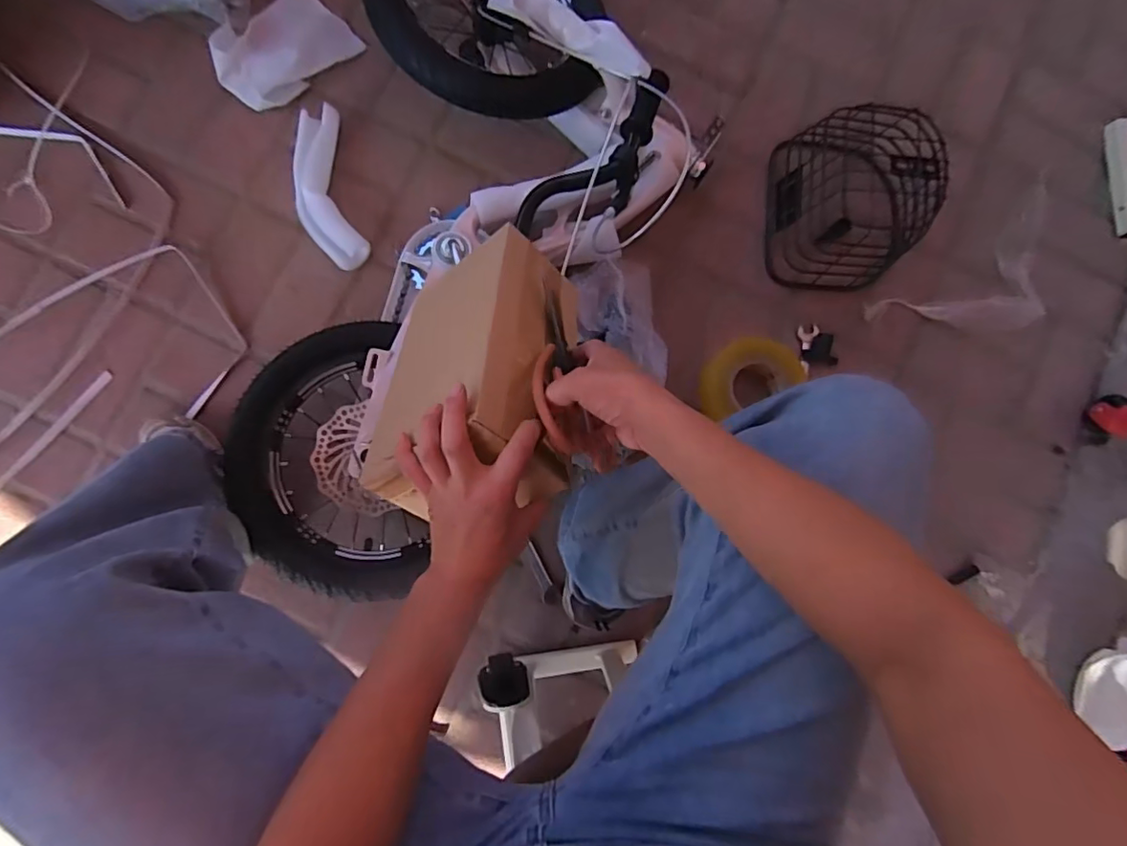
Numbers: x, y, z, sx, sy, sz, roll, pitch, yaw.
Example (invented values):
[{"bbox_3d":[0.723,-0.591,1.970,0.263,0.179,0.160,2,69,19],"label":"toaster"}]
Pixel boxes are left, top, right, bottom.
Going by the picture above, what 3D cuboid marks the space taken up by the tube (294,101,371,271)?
[{"bbox_3d":[-0.348,-0.339,0.820,0.086,0.038,0.244,-14,86,-6],"label":"tube"}]

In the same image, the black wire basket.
[{"bbox_3d":[0.412,-0.316,0.800,0.190,0.125,0.210,5,85,-4],"label":"black wire basket"}]

